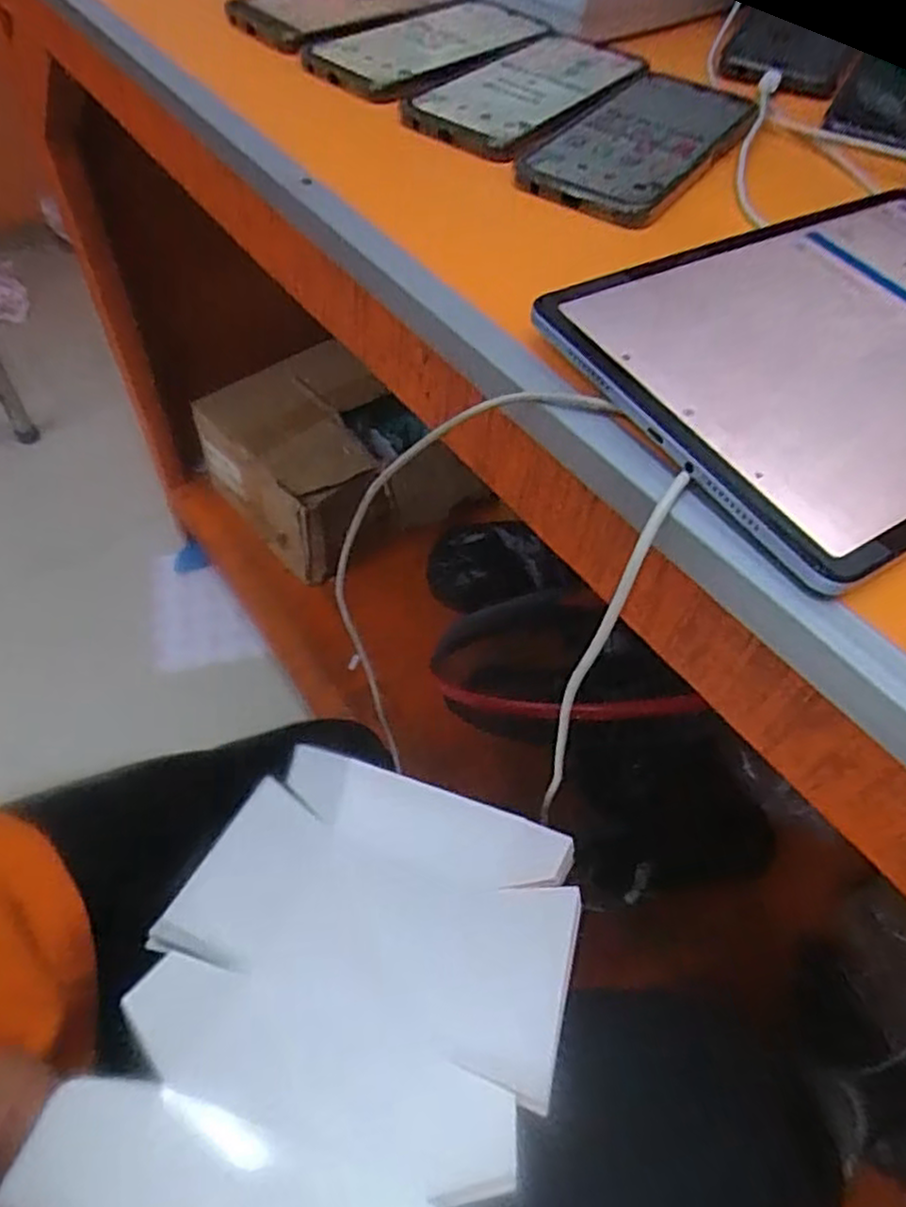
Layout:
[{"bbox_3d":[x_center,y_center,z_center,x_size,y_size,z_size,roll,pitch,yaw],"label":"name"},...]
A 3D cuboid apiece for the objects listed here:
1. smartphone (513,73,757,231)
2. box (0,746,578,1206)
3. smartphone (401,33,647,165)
[{"bbox_3d":[0.103,-0.256,0.403,0.079,0.010,0.154,33,63,17],"label":"smartphone"},{"bbox_3d":[-0.057,0.204,0.303,0.174,0.071,0.298,17,55,8],"label":"box"},{"bbox_3d":[0.048,-0.309,0.440,0.083,0.013,0.162,37,63,21],"label":"smartphone"}]

